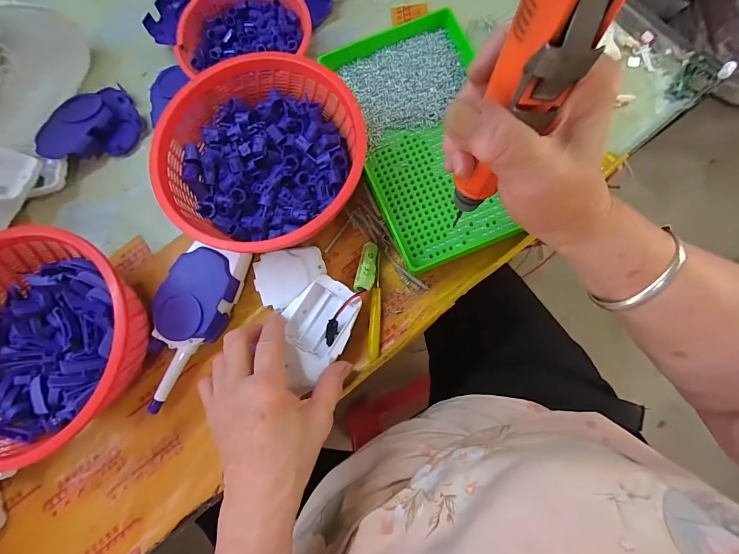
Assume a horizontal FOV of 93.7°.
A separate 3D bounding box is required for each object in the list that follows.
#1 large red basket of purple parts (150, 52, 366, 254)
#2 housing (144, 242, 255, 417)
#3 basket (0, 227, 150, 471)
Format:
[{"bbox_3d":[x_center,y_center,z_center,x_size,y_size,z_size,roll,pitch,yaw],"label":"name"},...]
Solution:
[{"bbox_3d":[-0.102,-0.113,0.328,0.172,0.075,0.166,0,78,1],"label":"large red basket of purple parts"},{"bbox_3d":[-0.167,0.044,0.323,0.062,0.036,0.151,17,79,5],"label":"housing"},{"bbox_3d":[-0.277,0.057,0.301,0.176,0.079,0.170,0,78,1],"label":"basket"}]

